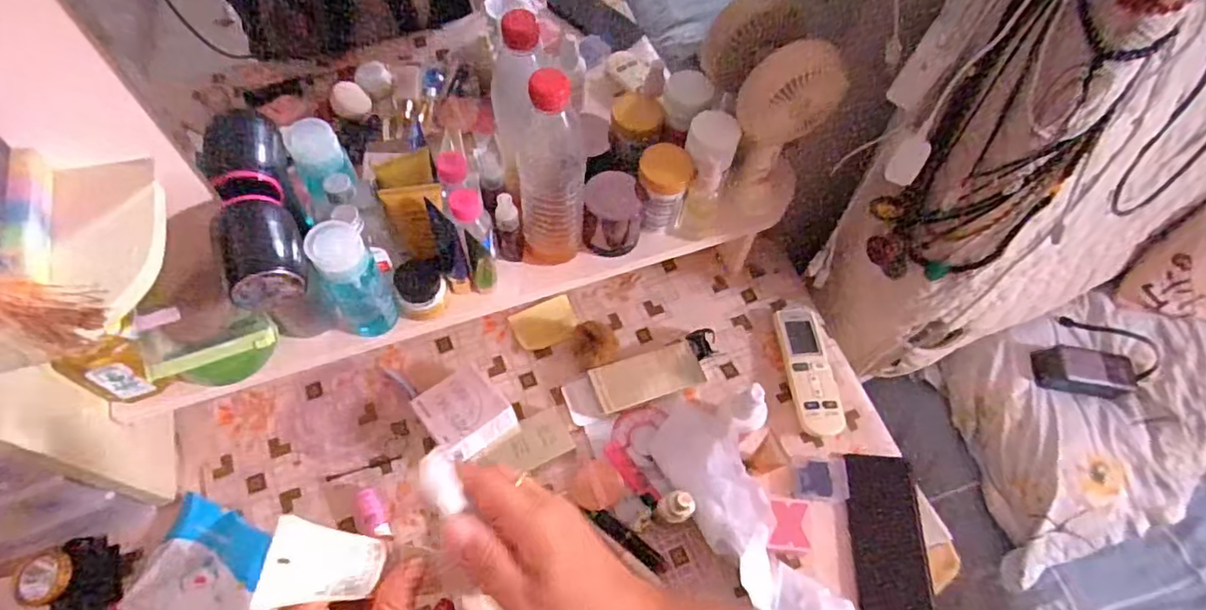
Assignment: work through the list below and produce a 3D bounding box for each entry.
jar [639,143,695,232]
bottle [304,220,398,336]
[{"bbox_3d":[0.063,-0.121,0.650,0.052,0.088,0.047,3,62,-2],"label":"jar"},{"bbox_3d":[-0.226,-0.020,0.558,0.052,0.133,0.046,-31,68,-18],"label":"bottle"}]

